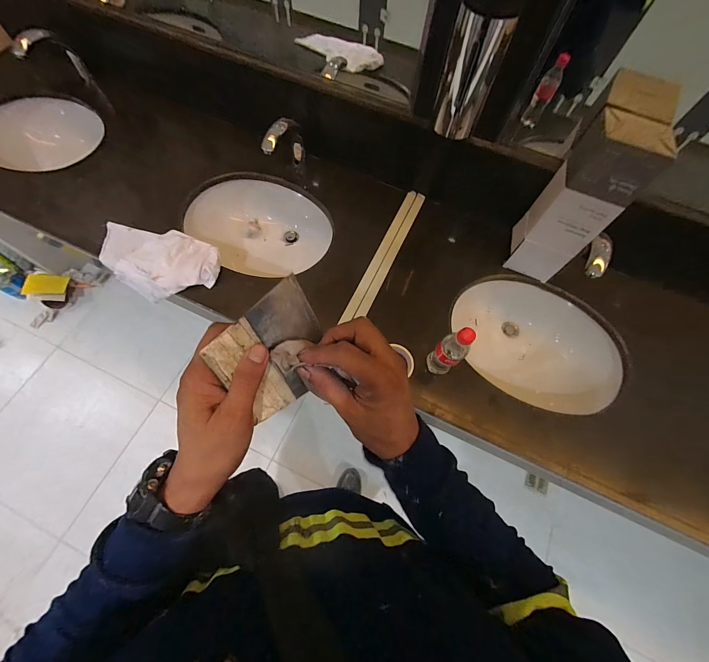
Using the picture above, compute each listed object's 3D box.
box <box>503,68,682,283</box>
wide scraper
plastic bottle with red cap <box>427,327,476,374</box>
[{"bbox_3d":[0.496,-0.303,0.692,0.126,0.337,0.197,21,68,5],"label":"box"},{"bbox_3d":[-0.068,0.019,0.273,0.098,0.097,0.004,-40,31,-24],"label":"wide scraper"},{"bbox_3d":[0.195,0.043,0.627,0.056,0.193,0.053,-41,75,-17],"label":"plastic bottle with red cap"}]

